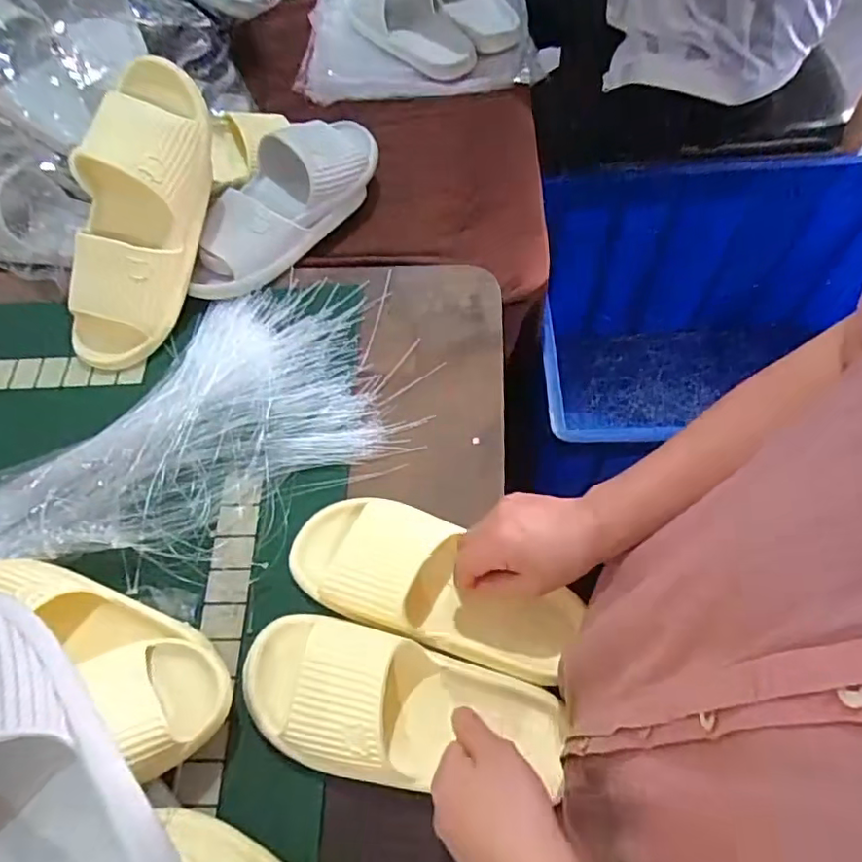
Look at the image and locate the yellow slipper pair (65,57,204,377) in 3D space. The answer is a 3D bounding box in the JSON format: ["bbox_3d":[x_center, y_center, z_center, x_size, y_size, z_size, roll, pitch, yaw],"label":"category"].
[{"bbox_3d":[-0.308,-0.214,0.606,0.096,0.108,0.304,23,104,15],"label":"yellow slipper pair"}]

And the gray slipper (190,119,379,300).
[{"bbox_3d":[-0.167,-0.271,0.684,0.297,0.077,0.113,-41,67,-17],"label":"gray slipper"}]

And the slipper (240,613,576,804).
[{"bbox_3d":[-0.024,0.207,0.446,0.249,0.052,0.107,8,62,5],"label":"slipper"}]

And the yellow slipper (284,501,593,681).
[{"bbox_3d":[0.000,0.121,0.488,0.245,0.056,0.108,22,65,11],"label":"yellow slipper"}]

